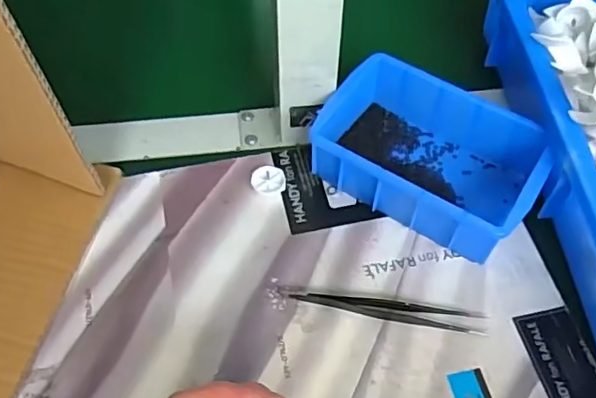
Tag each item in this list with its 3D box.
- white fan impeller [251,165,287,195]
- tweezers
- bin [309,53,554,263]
[{"bbox_3d":[-0.021,-0.014,0.423,0.024,0.010,0.021,4,57,3],"label":"white fan impeller"},{"bbox_3d":[0.058,0.070,0.370,0.121,0.005,0.014,8,57,5],"label":"tweezers"},{"bbox_3d":[0.092,-0.030,0.406,0.143,0.054,0.094,28,61,18],"label":"bin"}]

